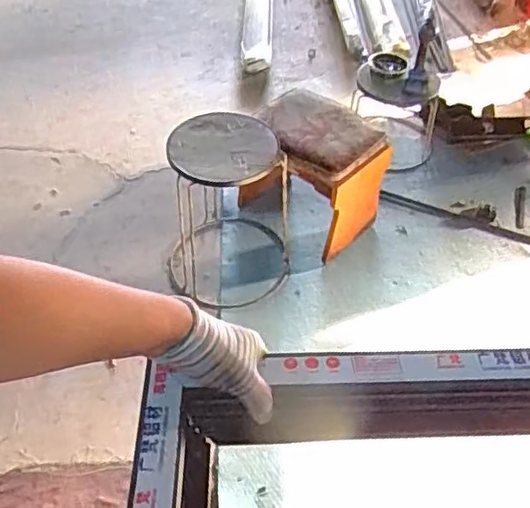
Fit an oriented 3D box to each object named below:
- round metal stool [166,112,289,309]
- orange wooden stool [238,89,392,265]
[{"bbox_3d":[-0.085,-0.151,1.740,0.313,0.418,0.316,1,47,-1],"label":"round metal stool"},{"bbox_3d":[0.135,-0.243,1.877,0.278,0.358,0.384,-33,56,-28],"label":"orange wooden stool"}]

